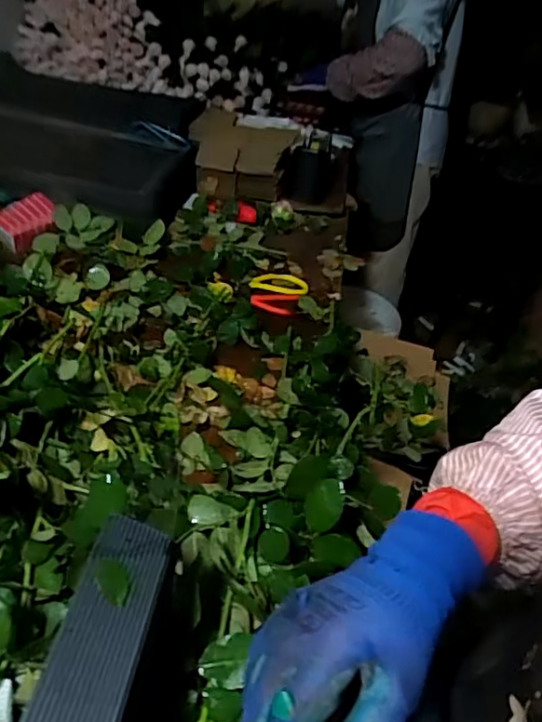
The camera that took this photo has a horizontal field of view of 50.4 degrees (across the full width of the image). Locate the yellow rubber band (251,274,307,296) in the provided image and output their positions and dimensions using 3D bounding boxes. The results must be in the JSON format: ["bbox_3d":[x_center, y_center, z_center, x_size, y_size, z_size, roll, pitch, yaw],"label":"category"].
[{"bbox_3d":[0.016,-0.133,0.986,0.096,0.007,0.069,13,39,-1],"label":"yellow rubber band"}]

